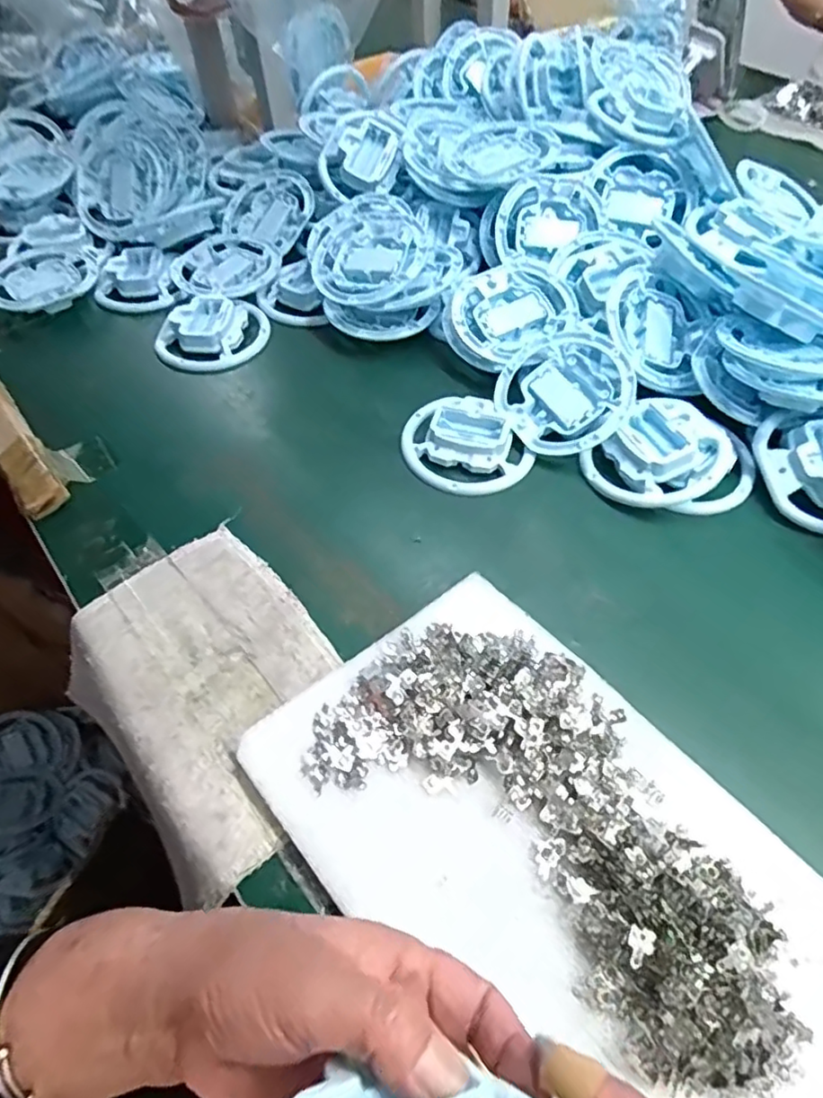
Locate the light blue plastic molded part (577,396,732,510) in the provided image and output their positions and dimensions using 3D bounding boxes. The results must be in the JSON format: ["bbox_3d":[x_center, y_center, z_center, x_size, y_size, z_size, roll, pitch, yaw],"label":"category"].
[{"bbox_3d":[0.181,-0.067,0.452,0.090,0.034,0.081,-32,61,-17],"label":"light blue plastic molded part"}]

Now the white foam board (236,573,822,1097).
[{"bbox_3d":[0.074,0.152,0.304,0.179,0.017,0.303,-37,62,-22],"label":"white foam board"}]

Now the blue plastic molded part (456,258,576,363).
[{"bbox_3d":[0.088,-0.204,0.530,0.103,0.023,0.098,-22,57,-14],"label":"blue plastic molded part"}]

